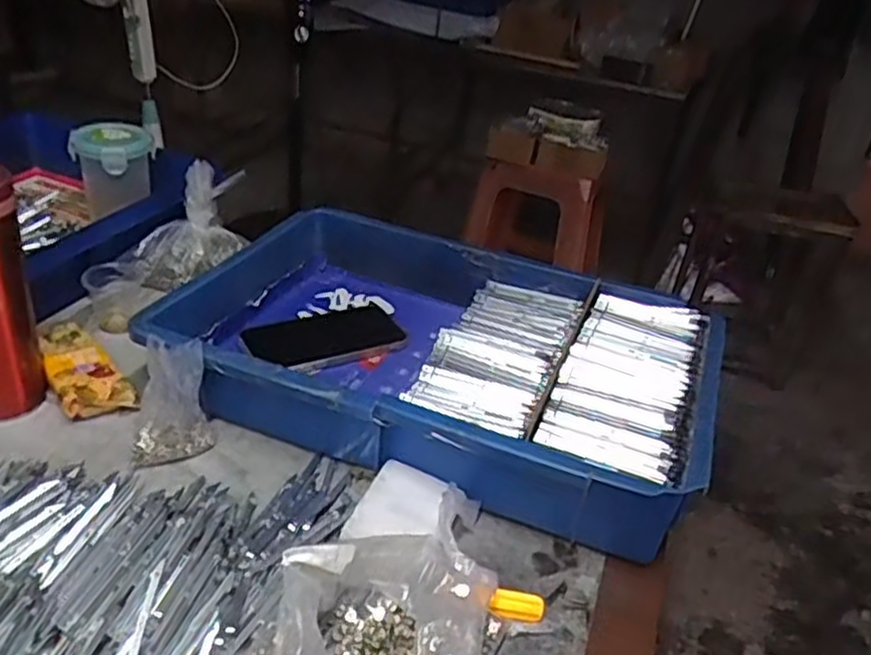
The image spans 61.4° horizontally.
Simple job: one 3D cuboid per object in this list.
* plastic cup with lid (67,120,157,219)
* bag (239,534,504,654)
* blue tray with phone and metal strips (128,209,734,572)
[{"bbox_3d":[-0.356,-0.173,0.817,0.085,0.087,0.076,-4,33,-20],"label":"plastic cup with lid"},{"bbox_3d":[-0.034,0.164,0.397,0.117,0.065,0.123,21,33,22],"label":"bag"},{"bbox_3d":[0.007,0.027,0.637,0.433,0.096,0.292,17,32,14],"label":"blue tray with phone and metal strips"}]

